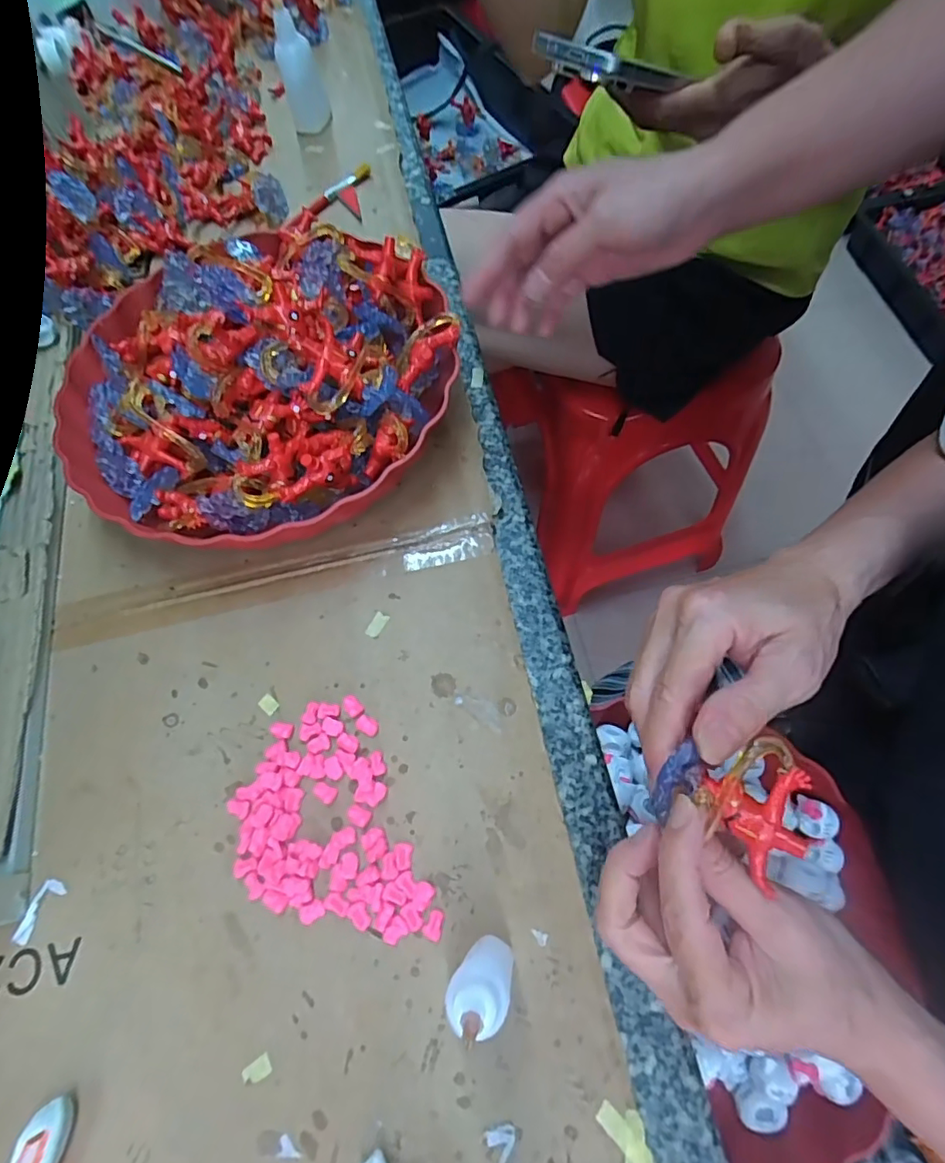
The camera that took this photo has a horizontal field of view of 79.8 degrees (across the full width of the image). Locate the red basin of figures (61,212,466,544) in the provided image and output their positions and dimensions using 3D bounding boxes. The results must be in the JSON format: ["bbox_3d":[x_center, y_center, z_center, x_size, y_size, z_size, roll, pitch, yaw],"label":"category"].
[{"bbox_3d":[-0.135,-0.138,0.356,0.246,0.079,0.226,-18,68,-5],"label":"red basin of figures"}]

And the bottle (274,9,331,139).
[{"bbox_3d":[-0.151,-0.449,0.497,0.034,0.074,0.027,-8,67,-1],"label":"bottle"}]

